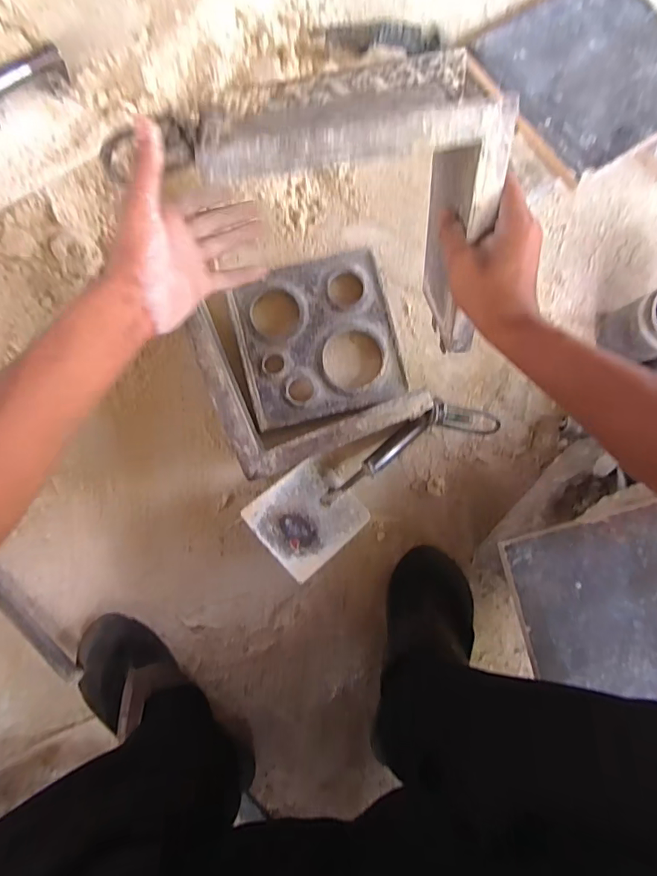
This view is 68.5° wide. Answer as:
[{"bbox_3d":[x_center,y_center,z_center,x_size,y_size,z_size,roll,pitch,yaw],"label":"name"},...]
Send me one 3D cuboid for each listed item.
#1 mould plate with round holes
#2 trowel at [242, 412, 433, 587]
[{"bbox_3d":[-0.015,-0.128,0.625,0.199,0.024,0.193,-17,89,-3],"label":"mould plate with round holes"},{"bbox_3d":[0.027,0.055,0.594,0.245,0.070,0.110,-38,90,-3],"label":"trowel"}]

